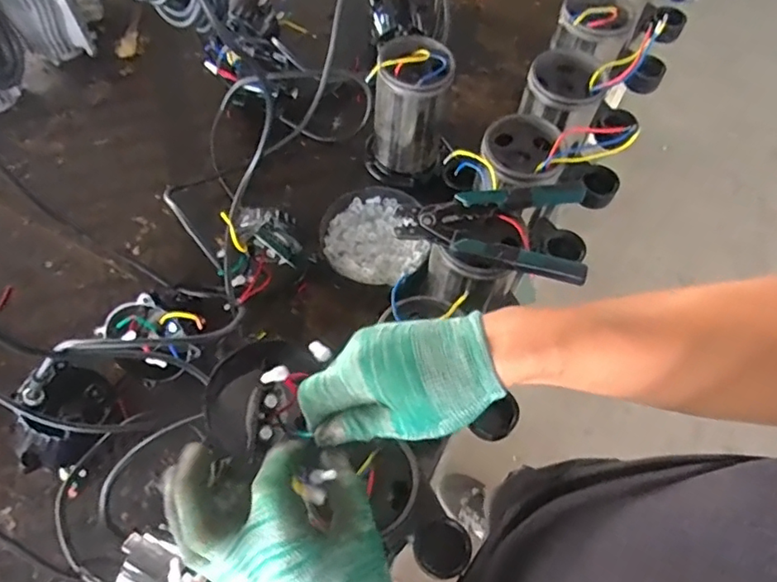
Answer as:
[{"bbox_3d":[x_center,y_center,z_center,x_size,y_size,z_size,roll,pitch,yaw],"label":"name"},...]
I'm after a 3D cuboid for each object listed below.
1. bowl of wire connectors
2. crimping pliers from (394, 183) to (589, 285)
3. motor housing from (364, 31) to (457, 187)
[{"bbox_3d":[-0.019,-0.065,0.726,0.139,0.057,0.134,1,63,-2],"label":"bowl of wire connectors"},{"bbox_3d":[0.102,-0.072,0.532,0.177,0.027,0.102,15,63,6],"label":"crimping pliers"},{"bbox_3d":[0.024,-0.229,0.716,0.096,0.165,0.099,17,64,7],"label":"motor housing"}]

